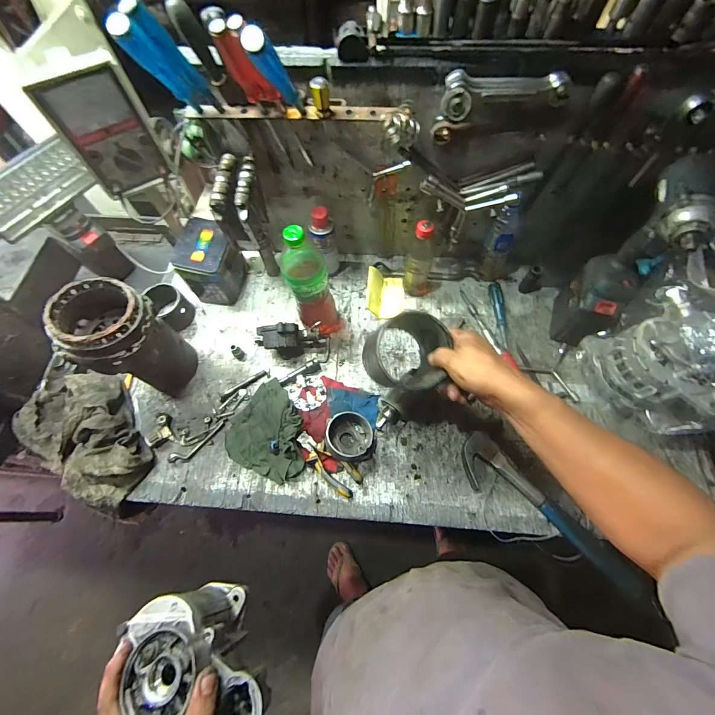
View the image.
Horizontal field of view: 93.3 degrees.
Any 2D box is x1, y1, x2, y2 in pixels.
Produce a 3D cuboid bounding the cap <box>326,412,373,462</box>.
[{"bbox_3d":[-0.014,0.145,0.620,0.080,0.047,0.084,0,66,1],"label":"cap"}]

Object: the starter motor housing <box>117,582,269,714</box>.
[{"bbox_3d":[-0.174,0.337,0.376,0.103,0.108,0.160,-37,71,-14],"label":"starter motor housing"}]

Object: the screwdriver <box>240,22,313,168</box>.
[{"bbox_3d":[-0.094,-0.348,0.470,0.031,0.251,0.039,6,97,4],"label":"screwdriver"}]

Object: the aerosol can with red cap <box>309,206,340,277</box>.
[{"bbox_3d":[-0.070,-0.243,0.728,0.055,0.173,0.049,23,68,11],"label":"aerosol can with red cap"}]

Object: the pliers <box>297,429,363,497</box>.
[{"bbox_3d":[-0.057,0.195,0.618,0.139,0.022,0.049,35,71,15],"label":"pliers"}]

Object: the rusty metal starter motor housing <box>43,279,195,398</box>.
[{"bbox_3d":[-0.399,-0.020,0.609,0.138,0.246,0.136,28,69,13],"label":"rusty metal starter motor housing"}]

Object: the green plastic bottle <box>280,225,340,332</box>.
[{"bbox_3d":[-0.085,-0.130,0.628,0.089,0.271,0.074,-9,66,-3],"label":"green plastic bottle"}]

